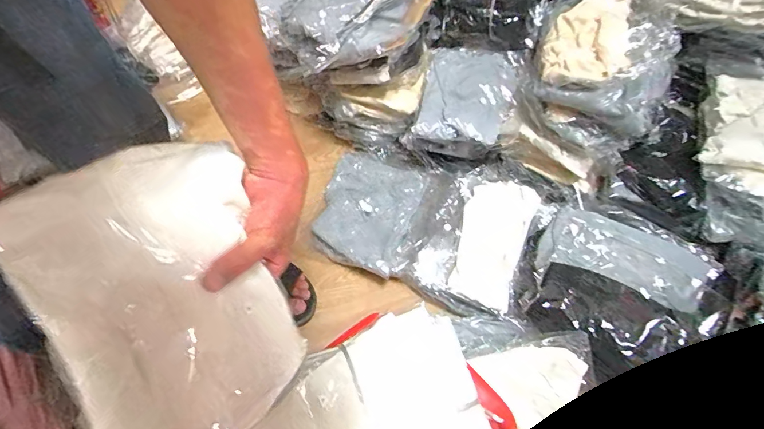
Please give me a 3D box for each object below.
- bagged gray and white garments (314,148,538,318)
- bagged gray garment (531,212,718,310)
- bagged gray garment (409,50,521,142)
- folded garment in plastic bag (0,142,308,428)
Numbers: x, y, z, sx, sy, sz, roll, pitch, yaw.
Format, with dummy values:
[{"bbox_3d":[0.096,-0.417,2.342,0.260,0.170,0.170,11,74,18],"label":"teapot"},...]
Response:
[{"bbox_3d":[0.068,0.009,0.849,0.423,0.090,0.271,21,62,11],"label":"bagged gray and white garments"},{"bbox_3d":[0.404,0.069,0.714,0.252,0.034,0.104,20,62,11],"label":"bagged gray garment"},{"bbox_3d":[0.170,-0.239,0.860,0.174,0.039,0.222,12,61,6],"label":"bagged gray garment"},{"bbox_3d":[-0.180,0.072,0.365,0.190,0.044,0.249,-28,92,-24],"label":"folded garment in plastic bag"}]

